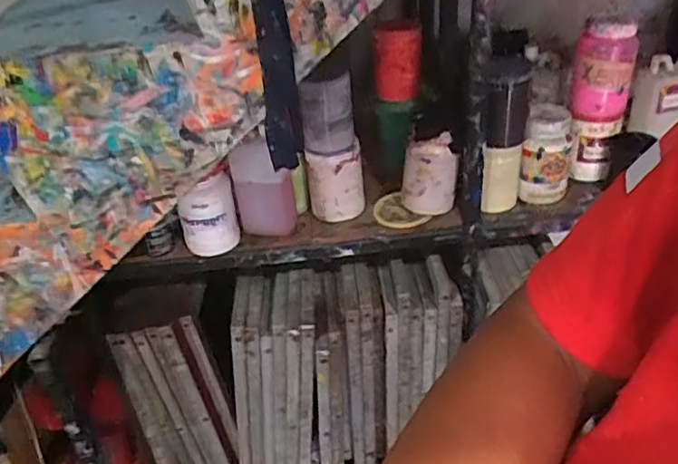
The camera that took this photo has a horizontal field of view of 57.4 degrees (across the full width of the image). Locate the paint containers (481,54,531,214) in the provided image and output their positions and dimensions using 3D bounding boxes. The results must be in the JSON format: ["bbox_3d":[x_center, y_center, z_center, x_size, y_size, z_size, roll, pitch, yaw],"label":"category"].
[{"bbox_3d":[0.283,-0.158,1.069,0.067,0.268,0.082,9,37,19],"label":"paint containers"}]

